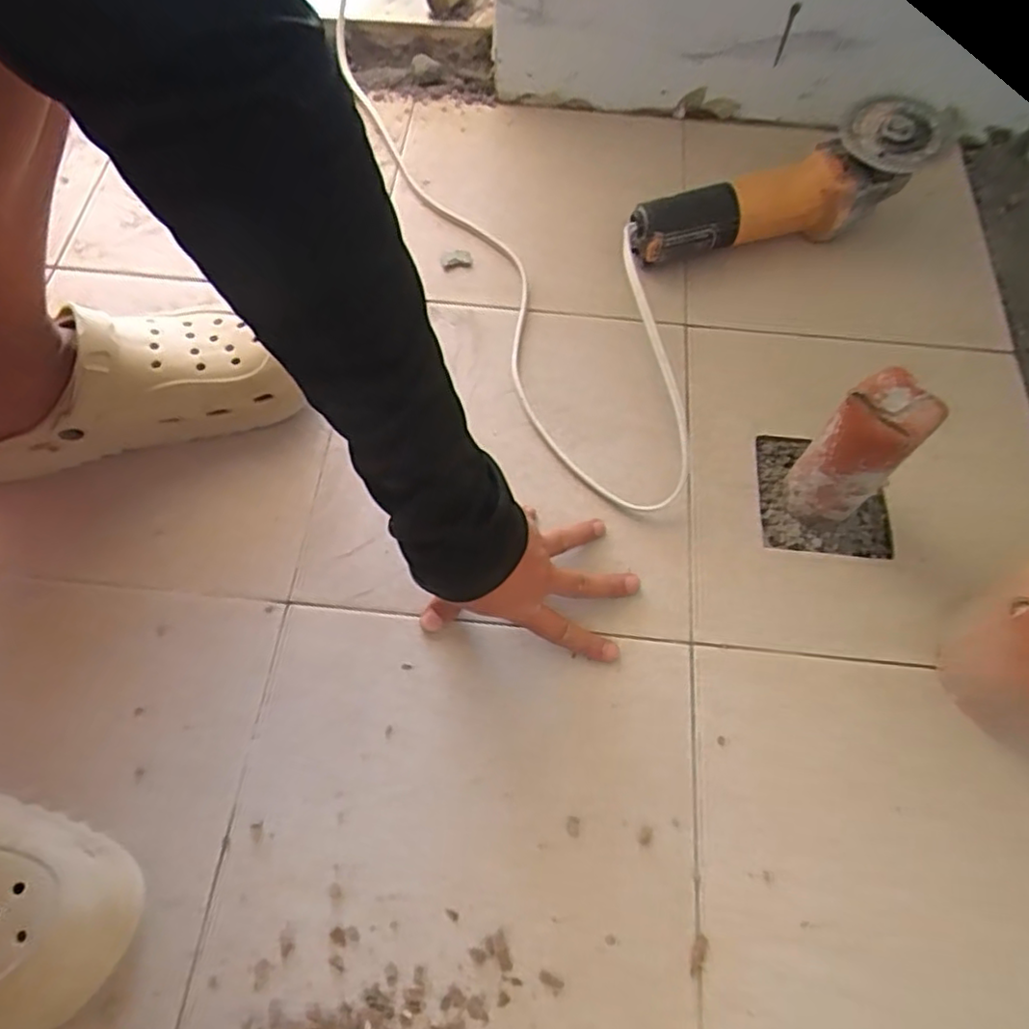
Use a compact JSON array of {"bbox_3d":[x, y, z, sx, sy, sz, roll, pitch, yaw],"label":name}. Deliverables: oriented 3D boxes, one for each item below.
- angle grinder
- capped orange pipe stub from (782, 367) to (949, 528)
[{"bbox_3d":[0.240,-0.298,0.608,0.280,0.079,0.078,-17,65,7],"label":"angle grinder"},{"bbox_3d":[0.244,-0.042,0.476,0.044,0.130,0.054,-37,70,-17],"label":"capped orange pipe stub"}]

